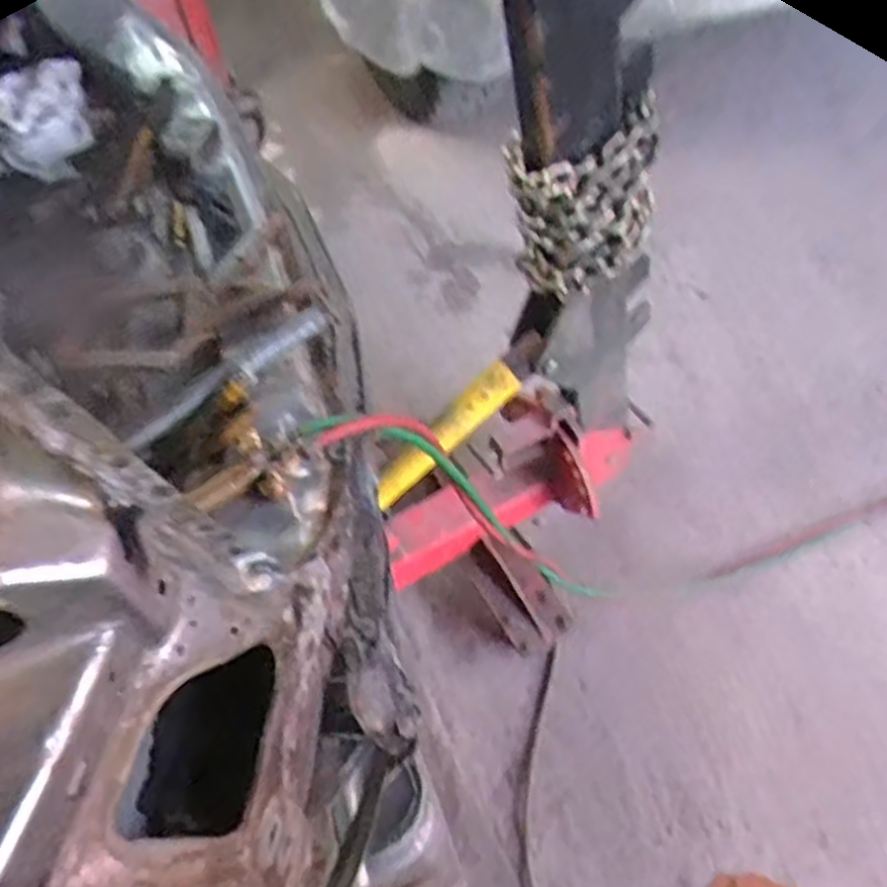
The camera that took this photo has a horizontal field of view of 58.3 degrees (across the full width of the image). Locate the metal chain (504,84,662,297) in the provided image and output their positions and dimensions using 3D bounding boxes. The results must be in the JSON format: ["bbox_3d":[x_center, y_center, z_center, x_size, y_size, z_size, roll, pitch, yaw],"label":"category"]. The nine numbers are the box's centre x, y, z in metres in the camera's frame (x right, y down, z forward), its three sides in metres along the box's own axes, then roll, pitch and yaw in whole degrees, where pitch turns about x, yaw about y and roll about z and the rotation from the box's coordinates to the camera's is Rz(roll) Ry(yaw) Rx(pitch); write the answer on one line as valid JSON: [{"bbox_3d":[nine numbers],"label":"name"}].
[{"bbox_3d":[0.198,-0.337,1.104,0.205,0.225,0.116,-32,59,-16],"label":"metal chain"}]

